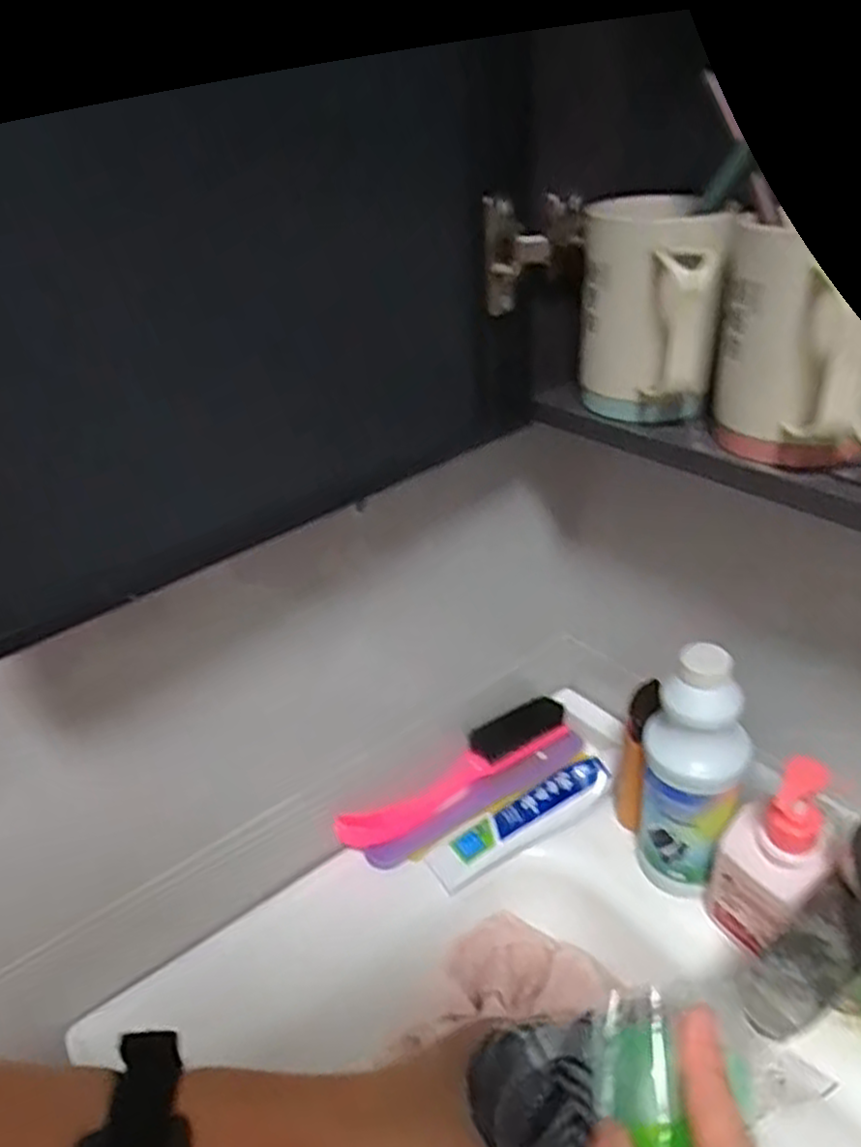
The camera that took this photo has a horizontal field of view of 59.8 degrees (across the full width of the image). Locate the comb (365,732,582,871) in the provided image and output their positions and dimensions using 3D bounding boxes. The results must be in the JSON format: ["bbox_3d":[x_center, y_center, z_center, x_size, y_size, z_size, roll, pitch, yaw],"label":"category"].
[{"bbox_3d":[0.044,0.186,0.619,0.207,0.018,0.022,-21,35,-24],"label":"comb"}]

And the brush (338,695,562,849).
[{"bbox_3d":[0.022,0.168,0.631,0.225,0.032,0.038,-22,35,-25],"label":"brush"}]

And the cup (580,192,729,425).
[{"bbox_3d":[0.116,-0.135,0.398,0.069,0.107,0.084,3,32,13],"label":"cup"}]

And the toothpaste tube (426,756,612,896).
[{"bbox_3d":[0.075,0.193,0.590,0.157,0.035,0.037,-18,33,-20],"label":"toothpaste tube"}]

